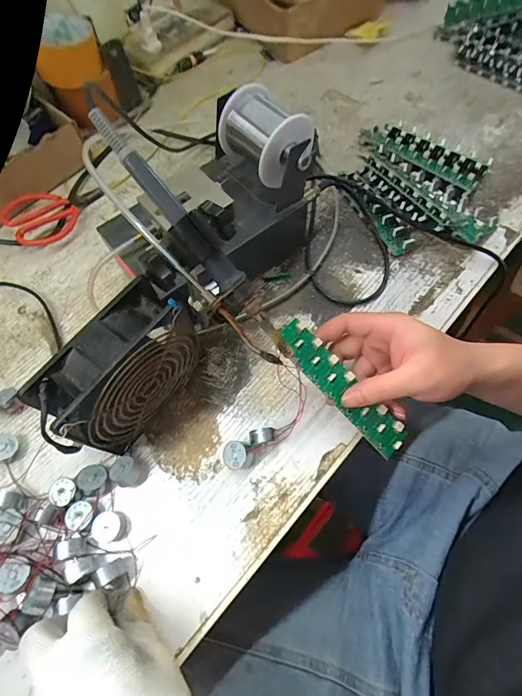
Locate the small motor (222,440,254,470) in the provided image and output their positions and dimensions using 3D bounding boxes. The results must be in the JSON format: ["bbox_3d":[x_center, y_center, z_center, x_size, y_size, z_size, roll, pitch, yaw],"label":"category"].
[{"bbox_3d":[-0.018,0.095,0.331,0.026,0.017,0.026,-7,72,23],"label":"small motor"}]

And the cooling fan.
[{"bbox_3d":[-0.107,0.026,0.309,0.046,0.120,0.122,34,71,15],"label":"cooling fan"}]

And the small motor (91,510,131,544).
[{"bbox_3d":[-0.125,0.150,0.312,0.026,0.015,0.023,8,67,5],"label":"small motor"}]

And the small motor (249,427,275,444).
[{"bbox_3d":[0.001,0.080,0.333,0.022,0.023,0.013,-11,67,-3],"label":"small motor"}]

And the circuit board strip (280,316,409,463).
[{"bbox_3d":[0.068,0.033,0.314,0.028,0.008,0.136,-42,89,-16],"label":"circuit board strip"}]

